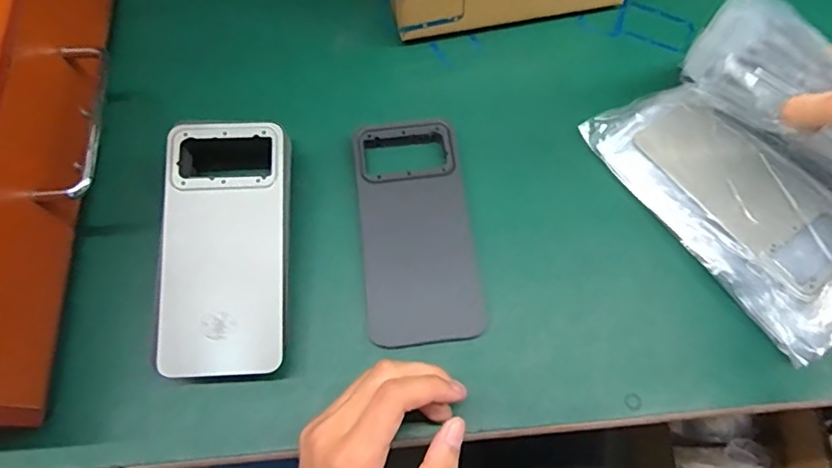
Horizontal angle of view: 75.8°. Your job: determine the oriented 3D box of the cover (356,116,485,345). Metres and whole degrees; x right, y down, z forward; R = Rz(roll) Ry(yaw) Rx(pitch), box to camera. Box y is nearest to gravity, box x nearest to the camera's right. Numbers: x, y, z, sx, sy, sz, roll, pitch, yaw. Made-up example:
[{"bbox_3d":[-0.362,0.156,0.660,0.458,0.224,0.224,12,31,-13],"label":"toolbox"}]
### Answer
[{"bbox_3d":[0.000,-0.005,0.371,0.073,0.005,0.158,-5,75,-4],"label":"cover"}]

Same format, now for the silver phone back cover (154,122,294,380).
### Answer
[{"bbox_3d":[-0.119,0.007,0.337,0.077,0.012,0.158,-1,78,-1],"label":"silver phone back cover"}]

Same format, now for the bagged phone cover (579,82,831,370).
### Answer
[{"bbox_3d":[0.231,-0.028,0.375,0.113,0.009,0.206,-35,74,-14],"label":"bagged phone cover"}]

